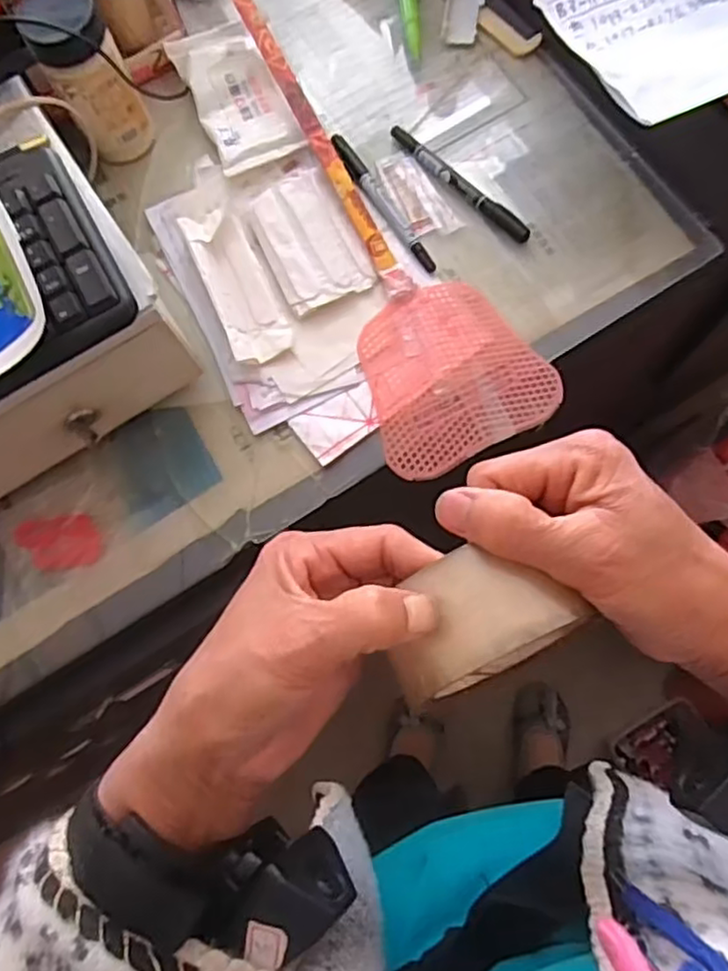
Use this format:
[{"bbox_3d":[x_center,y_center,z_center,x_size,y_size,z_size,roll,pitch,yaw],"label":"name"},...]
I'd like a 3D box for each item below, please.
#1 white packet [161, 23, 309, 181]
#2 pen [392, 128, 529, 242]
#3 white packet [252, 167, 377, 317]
[{"bbox_3d":[-0.101,-0.308,0.543,0.066,0.014,0.128,-24,77,-4],"label":"white packet"},{"bbox_3d":[0.071,-0.228,0.520,0.136,0.011,0.016,44,81,11],"label":"pen"},{"bbox_3d":[-0.039,-0.182,0.506,0.064,0.012,0.105,-23,76,-4],"label":"white packet"}]

